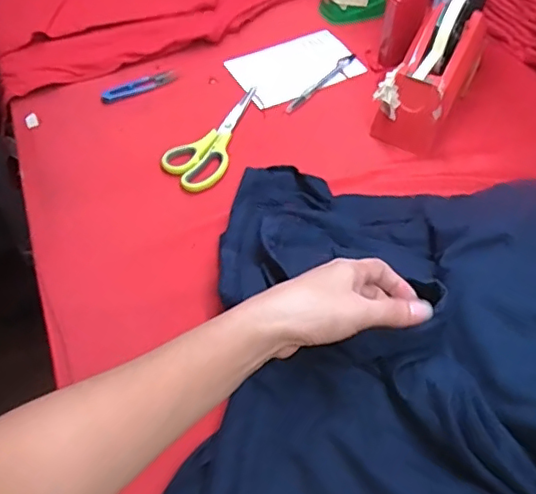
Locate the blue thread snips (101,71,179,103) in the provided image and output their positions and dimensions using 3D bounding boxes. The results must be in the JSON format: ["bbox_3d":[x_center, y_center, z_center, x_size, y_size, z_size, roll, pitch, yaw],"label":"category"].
[{"bbox_3d":[-0.169,-0.211,0.734,0.101,0.008,0.026,-27,59,-17],"label":"blue thread snips"}]

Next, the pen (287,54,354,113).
[{"bbox_3d":[0.073,-0.221,0.744,0.014,0.008,0.147,32,61,21],"label":"pen"}]

